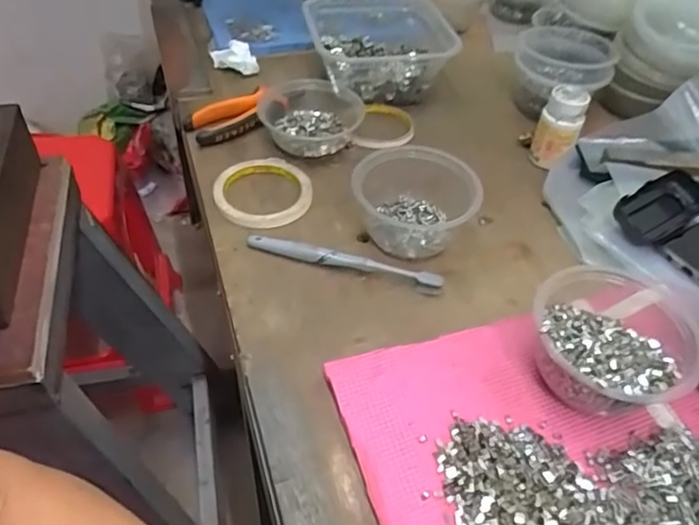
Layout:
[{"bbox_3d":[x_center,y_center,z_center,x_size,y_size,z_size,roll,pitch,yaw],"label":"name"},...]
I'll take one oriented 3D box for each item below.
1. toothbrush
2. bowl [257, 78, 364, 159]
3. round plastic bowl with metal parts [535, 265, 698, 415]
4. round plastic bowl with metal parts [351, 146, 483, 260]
[{"bbox_3d":[-0.006,-0.002,0.522,0.180,0.014,0.021,10,48,8],"label":"toothbrush"},{"bbox_3d":[-0.035,-0.166,0.655,0.122,0.035,0.102,-14,49,-14],"label":"bowl"},{"bbox_3d":[0.193,0.063,0.433,0.111,0.064,0.116,1,47,-1],"label":"round plastic bowl with metal parts"},{"bbox_3d":[0.059,-0.061,0.553,0.102,0.068,0.101,20,49,16],"label":"round plastic bowl with metal parts"}]

